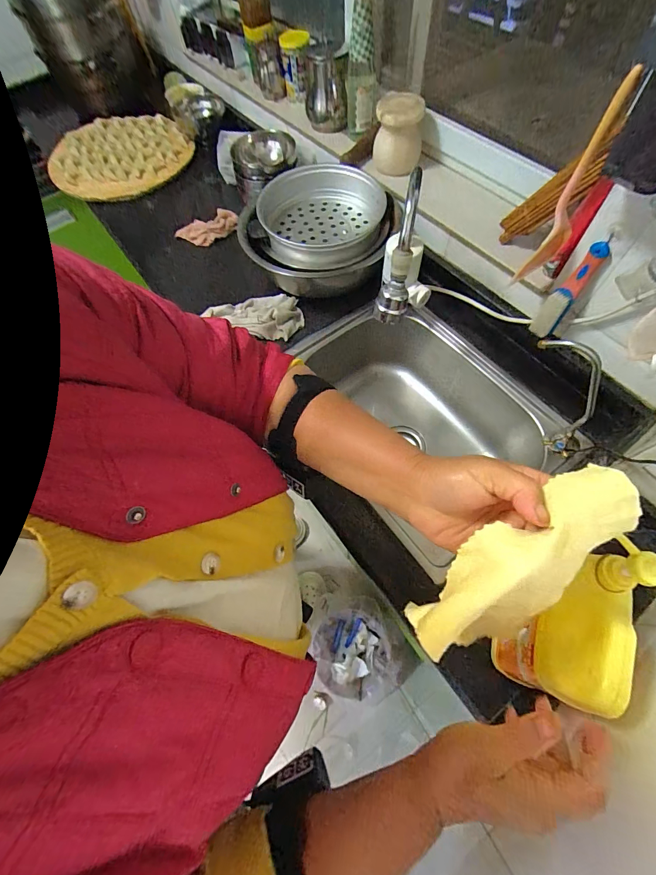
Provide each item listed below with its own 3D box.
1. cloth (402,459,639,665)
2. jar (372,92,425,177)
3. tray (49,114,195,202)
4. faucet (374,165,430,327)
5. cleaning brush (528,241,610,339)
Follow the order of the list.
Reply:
[{"bbox_3d":[0.142,0.102,0.268,0.174,0.099,0.072,-33,67,-11],"label":"cloth"},{"bbox_3d":[0.150,-0.647,0.766,0.100,0.116,0.106,6,65,6],"label":"jar"},{"bbox_3d":[-0.616,-0.824,1.053,0.349,0.053,0.369,29,70,16],"label":"tray"},{"bbox_3d":[0.134,-0.274,0.599,0.050,0.255,0.177,23,68,14],"label":"faucet"},{"bbox_3d":[0.389,-0.235,0.584,0.029,0.156,0.039,-29,63,-37],"label":"cleaning brush"}]

